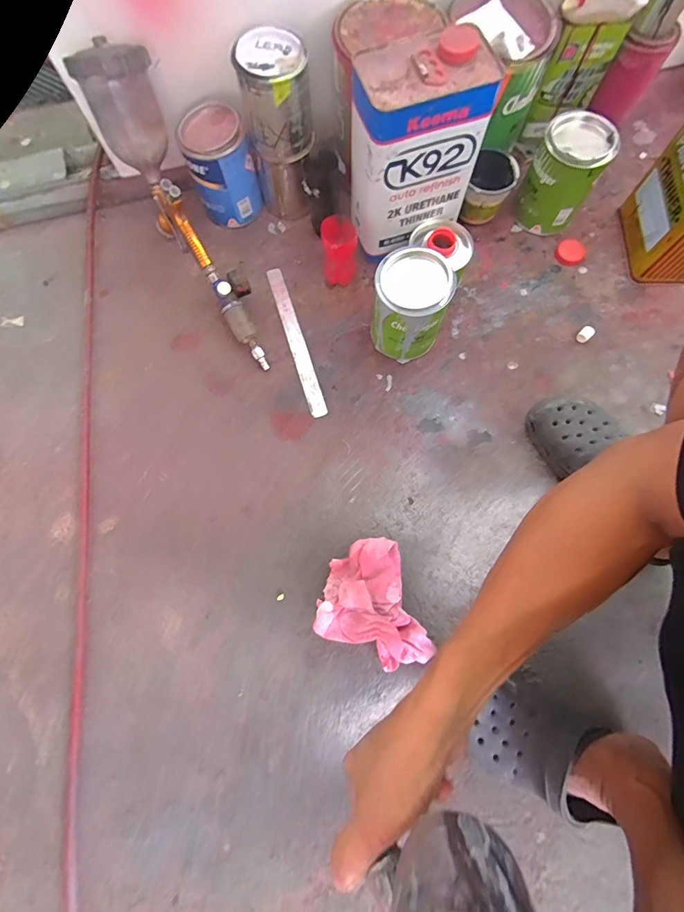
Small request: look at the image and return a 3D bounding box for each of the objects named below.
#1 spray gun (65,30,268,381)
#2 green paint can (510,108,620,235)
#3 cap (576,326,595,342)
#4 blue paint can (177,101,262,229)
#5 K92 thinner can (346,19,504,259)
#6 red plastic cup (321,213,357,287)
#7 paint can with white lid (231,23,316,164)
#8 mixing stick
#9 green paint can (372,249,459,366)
[{"bbox_3d":[-0.223,-0.367,0.586,0.103,0.236,0.435,-32,77,-7],"label":"spray gun"},{"bbox_3d":[0.349,-0.451,0.643,0.109,0.133,0.093,25,77,8],"label":"green paint can"},{"bbox_3d":[0.400,-0.201,0.649,0.024,0.016,0.020,-41,78,-9],"label":"cap"},{"bbox_3d":[-0.199,-0.475,0.663,0.099,0.135,0.097,0,75,1],"label":"blue paint can"},{"bbox_3d":[0.103,-0.436,0.564,0.172,0.212,0.111,-20,77,-3],"label":"K92 thinner can"},{"bbox_3d":[-0.004,-0.334,0.648,0.053,0.101,0.055,0,75,1],"label":"red plastic cup"},{"bbox_3d":[-0.094,-0.518,0.577,0.101,0.112,0.103,-9,76,0],"label":"paint can with white lid"},{"bbox_3d":[-0.077,-0.197,0.663,0.028,0.004,0.285,-18,75,-3],"label":"mixing stick"},{"bbox_3d":[0.101,-0.220,0.597,0.105,0.139,0.096,18,76,6],"label":"green paint can"}]

